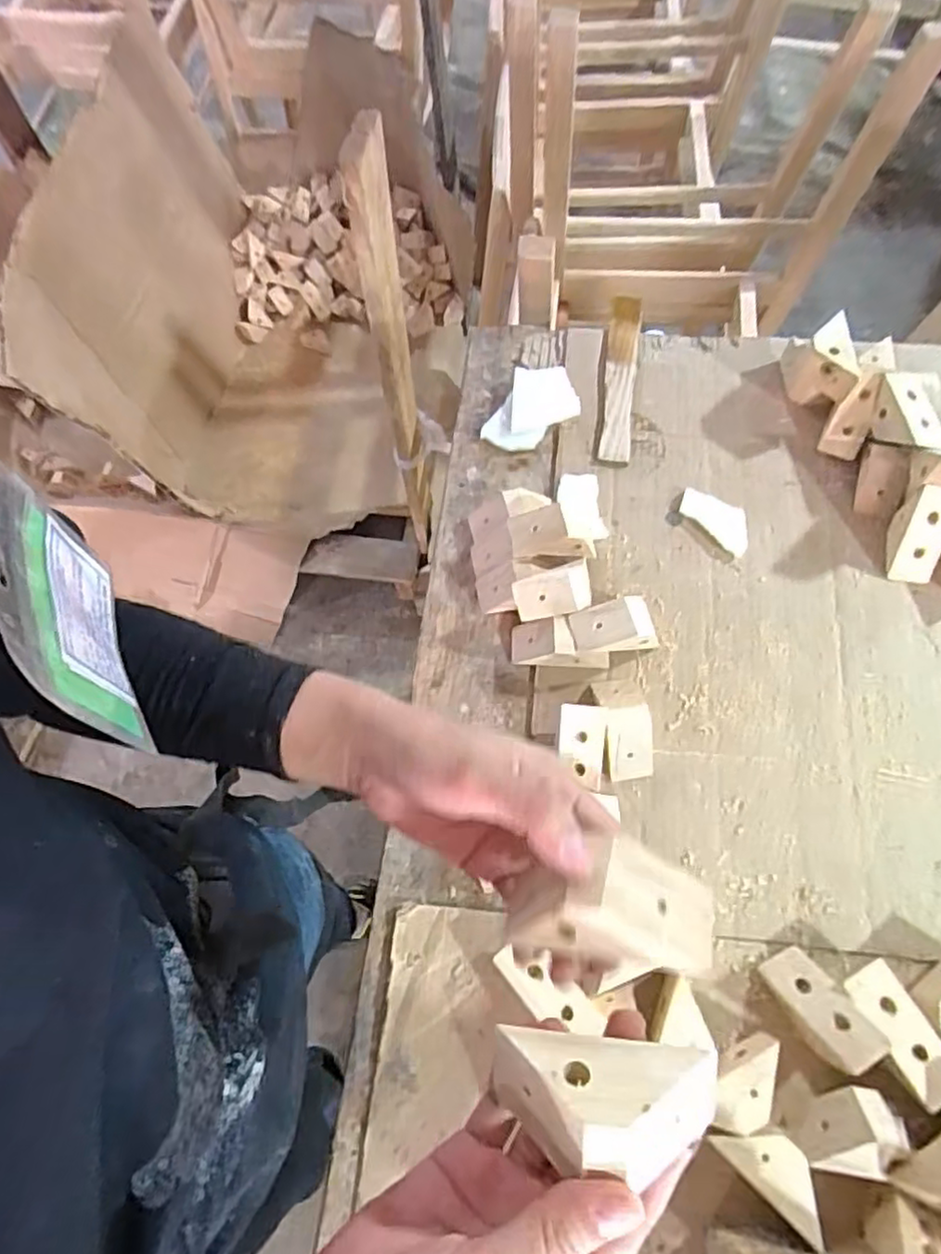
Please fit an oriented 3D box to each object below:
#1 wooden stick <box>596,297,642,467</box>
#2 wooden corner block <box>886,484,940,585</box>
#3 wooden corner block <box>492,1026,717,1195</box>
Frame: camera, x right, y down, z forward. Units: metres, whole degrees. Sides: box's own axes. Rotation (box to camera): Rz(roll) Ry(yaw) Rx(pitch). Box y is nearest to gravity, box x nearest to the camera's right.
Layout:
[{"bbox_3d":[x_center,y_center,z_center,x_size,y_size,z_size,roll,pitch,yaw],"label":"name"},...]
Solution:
[{"bbox_3d":[0.155,-0.264,0.684,0.032,0.017,0.220,7,69,5],"label":"wooden stick"},{"bbox_3d":[0.396,-0.080,0.575,0.037,0.062,0.060,6,69,4],"label":"wooden corner block"},{"bbox_3d":[0.049,0.173,0.239,0.079,0.036,0.040,4,69,2],"label":"wooden corner block"}]

